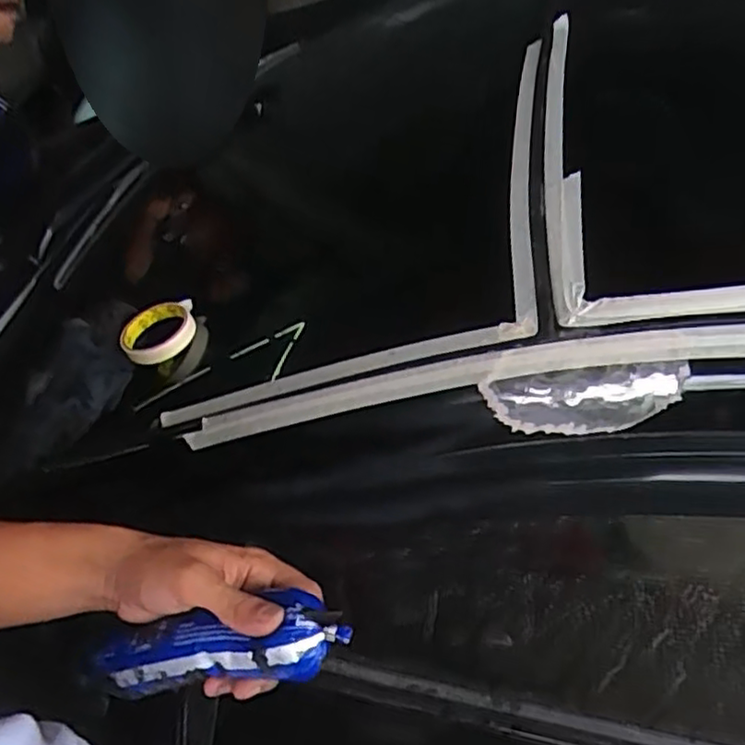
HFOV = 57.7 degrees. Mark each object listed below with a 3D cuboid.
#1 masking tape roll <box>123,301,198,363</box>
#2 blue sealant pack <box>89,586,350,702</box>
[{"bbox_3d":[-0.255,-0.043,0.794,0.089,0.026,0.086,-5,48,2],"label":"masking tape roll"},{"bbox_3d":[-0.113,0.179,0.437,0.208,0.031,0.045,-19,43,26],"label":"blue sealant pack"}]

